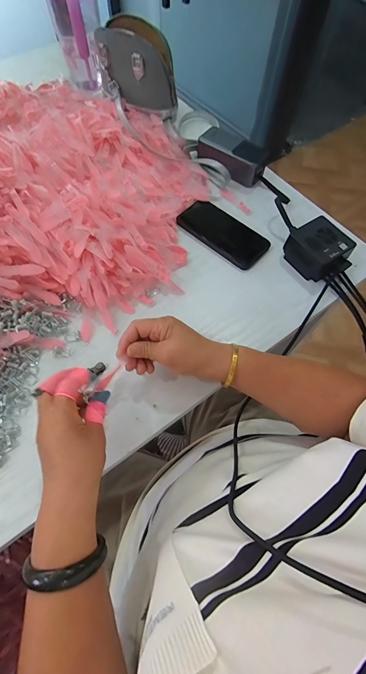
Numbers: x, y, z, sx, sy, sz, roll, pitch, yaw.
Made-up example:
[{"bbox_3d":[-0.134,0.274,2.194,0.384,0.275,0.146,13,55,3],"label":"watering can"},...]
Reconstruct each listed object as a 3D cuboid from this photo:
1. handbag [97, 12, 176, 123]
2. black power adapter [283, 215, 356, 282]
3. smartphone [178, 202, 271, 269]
[{"bbox_3d":[-0.095,-0.548,0.608,0.170,0.108,0.086,33,69,12],"label":"handbag"},{"bbox_3d":[0.217,-0.138,0.481,0.074,0.049,0.087,-26,69,-13],"label":"black power adapter"},{"bbox_3d":[0.069,-0.183,0.521,0.157,0.005,0.080,39,70,14],"label":"smartphone"}]

